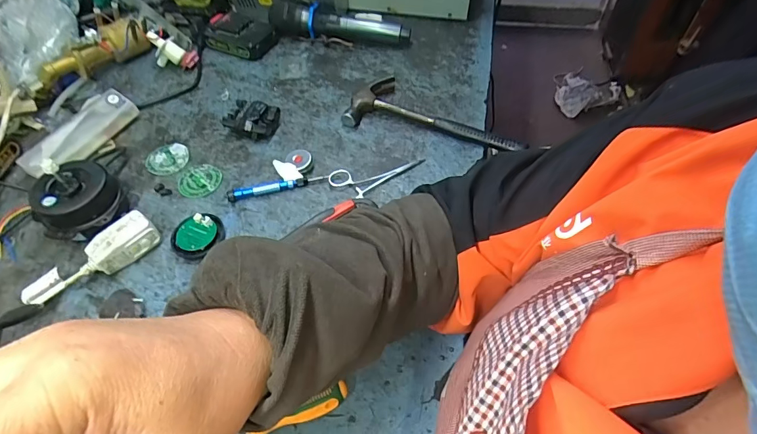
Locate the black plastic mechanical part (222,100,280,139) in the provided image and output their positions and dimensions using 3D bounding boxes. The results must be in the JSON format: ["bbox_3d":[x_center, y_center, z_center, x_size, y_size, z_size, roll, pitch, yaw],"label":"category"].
[{"bbox_3d":[-0.173,-0.135,0.586,0.064,0.033,0.054,10,54,9],"label":"black plastic mechanical part"}]

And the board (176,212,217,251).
[{"bbox_3d":[-0.205,0.017,0.477,0.041,0.006,0.043,0,62,1],"label":"board"}]

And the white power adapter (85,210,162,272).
[{"bbox_3d":[-0.278,0.030,0.462,0.070,0.043,0.028,-38,61,-24],"label":"white power adapter"}]

